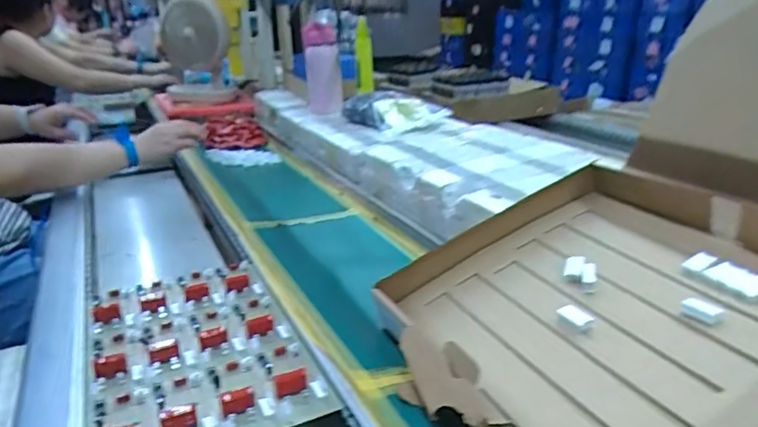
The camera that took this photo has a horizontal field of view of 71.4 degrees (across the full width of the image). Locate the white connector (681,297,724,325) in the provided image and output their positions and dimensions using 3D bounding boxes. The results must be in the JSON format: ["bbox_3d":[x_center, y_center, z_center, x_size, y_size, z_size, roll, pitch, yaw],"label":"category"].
[{"bbox_3d":[0.249,0.075,0.408,0.016,0.012,0.024,-16,30,-42],"label":"white connector"}]

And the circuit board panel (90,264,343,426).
[{"bbox_3d":[-0.178,0.122,0.508,0.174,0.020,0.284,-12,24,-26],"label":"circuit board panel"}]

